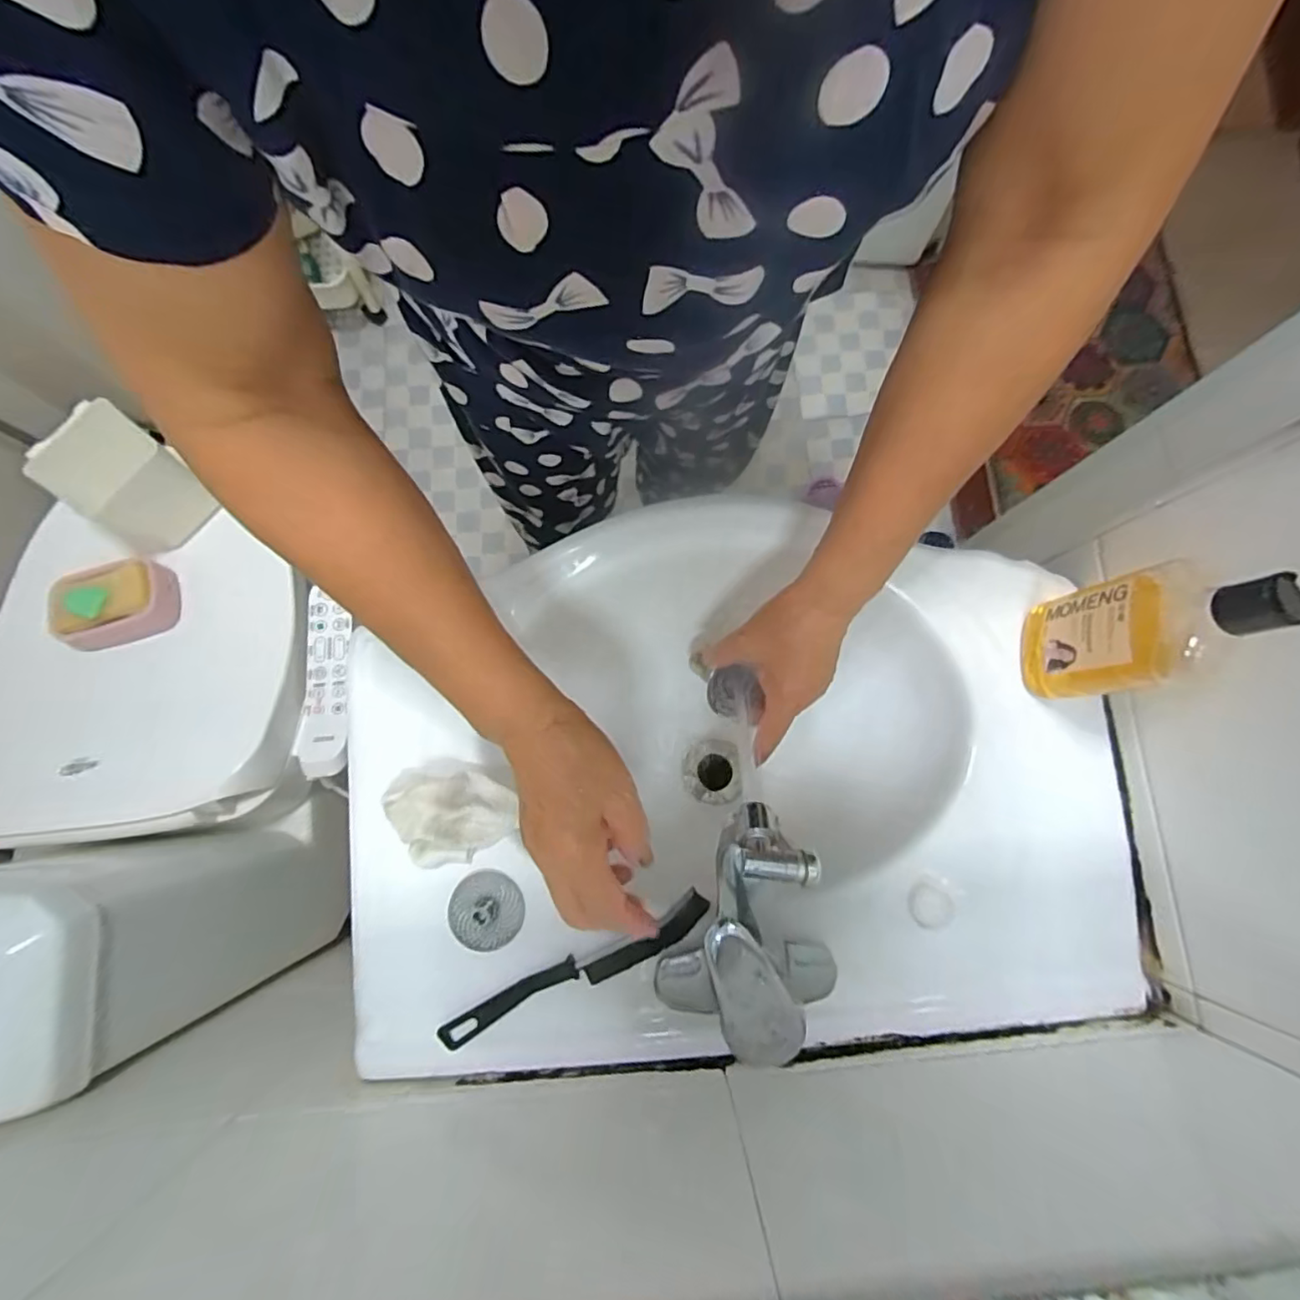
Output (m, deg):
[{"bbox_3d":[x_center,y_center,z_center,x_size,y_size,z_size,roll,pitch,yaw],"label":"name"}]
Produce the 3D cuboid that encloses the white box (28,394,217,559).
[{"bbox_3d":[-0.615,-0.201,0.690,0.113,0.109,0.117,38,82,6],"label":"white box"}]

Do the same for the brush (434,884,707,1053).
[{"bbox_3d":[-0.053,0.233,0.421,0.209,0.010,0.024,-26,81,-5],"label":"brush"}]

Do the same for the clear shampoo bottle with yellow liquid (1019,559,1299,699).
[{"bbox_3d":[0.306,-0.014,0.373,0.032,0.177,0.069,10,80,1],"label":"clear shampoo bottle with yellow liquid"}]

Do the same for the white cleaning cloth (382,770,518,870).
[{"bbox_3d":[-0.146,0.119,0.424,0.082,0.041,0.068,-16,80,-3],"label":"white cleaning cloth"}]

